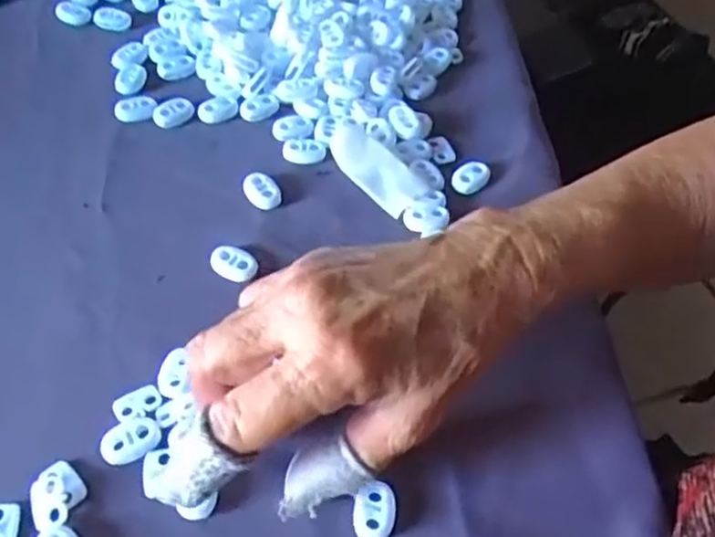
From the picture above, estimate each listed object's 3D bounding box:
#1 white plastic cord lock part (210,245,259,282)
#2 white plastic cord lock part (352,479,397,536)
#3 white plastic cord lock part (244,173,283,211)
[{"bbox_3d":[-0.057,-0.002,0.337,0.022,0.005,0.015,26,56,16],"label":"white plastic cord lock part"},{"bbox_3d":[0.006,0.090,0.271,0.016,0.004,0.021,8,53,3],"label":"white plastic cord lock part"},{"bbox_3d":[-0.049,-0.040,0.366,0.015,0.007,0.024,-26,58,-21],"label":"white plastic cord lock part"}]

